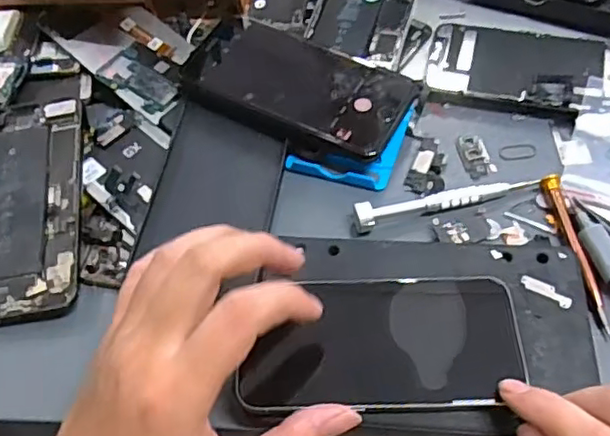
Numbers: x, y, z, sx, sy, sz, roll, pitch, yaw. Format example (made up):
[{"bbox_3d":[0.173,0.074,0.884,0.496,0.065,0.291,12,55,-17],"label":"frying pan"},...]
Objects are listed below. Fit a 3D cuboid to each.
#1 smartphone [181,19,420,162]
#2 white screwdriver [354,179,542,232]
[{"bbox_3d":[-0.008,-0.090,0.425,0.152,0.011,0.075,26,71,16],"label":"smartphone"},{"bbox_3d":[0.088,-0.012,0.386,0.117,0.011,0.013,-13,55,-3],"label":"white screwdriver"}]

